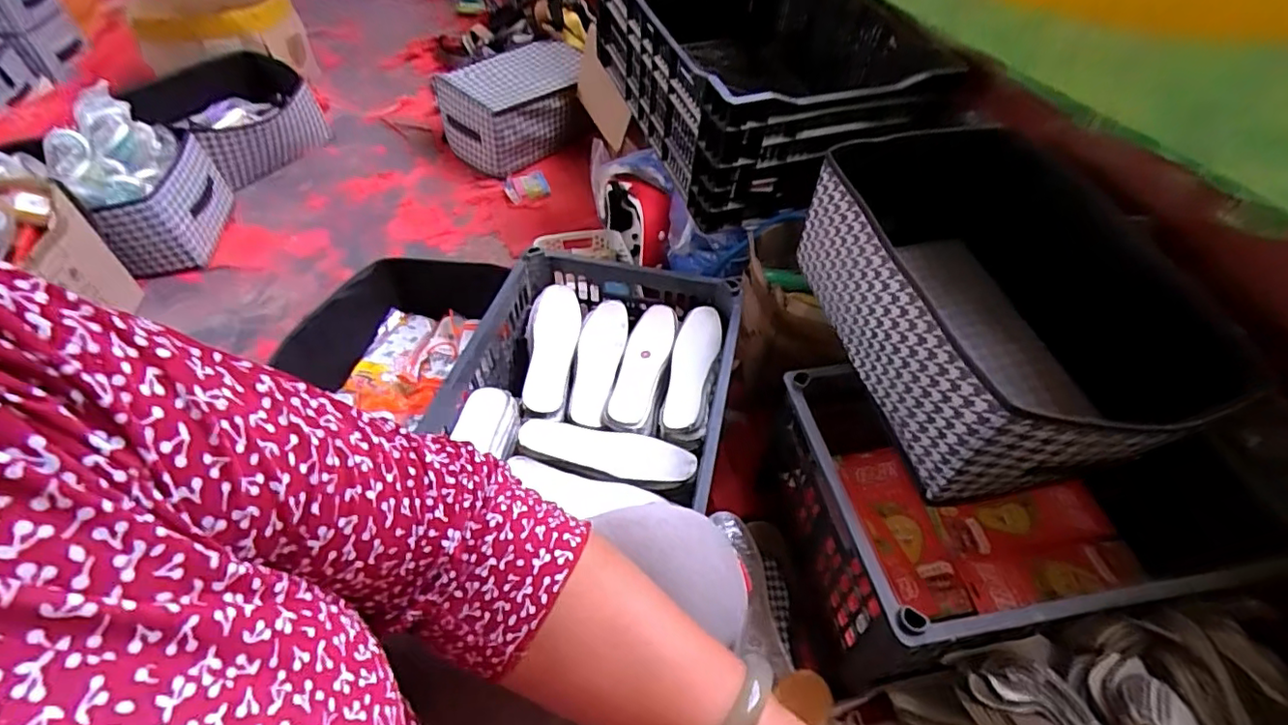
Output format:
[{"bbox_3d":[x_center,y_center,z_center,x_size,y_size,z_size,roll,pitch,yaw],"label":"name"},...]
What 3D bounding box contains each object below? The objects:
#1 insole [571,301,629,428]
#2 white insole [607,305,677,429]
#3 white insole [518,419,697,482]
[{"bbox_3d":[-0.068,-0.004,0.854,0.063,0.015,0.225,5,47,5],"label":"insole"},{"bbox_3d":[0.000,-0.001,0.842,0.062,0.013,0.219,11,48,11],"label":"white insole"},{"bbox_3d":[-0.048,0.110,0.758,0.226,0.014,0.065,11,48,11],"label":"white insole"}]

